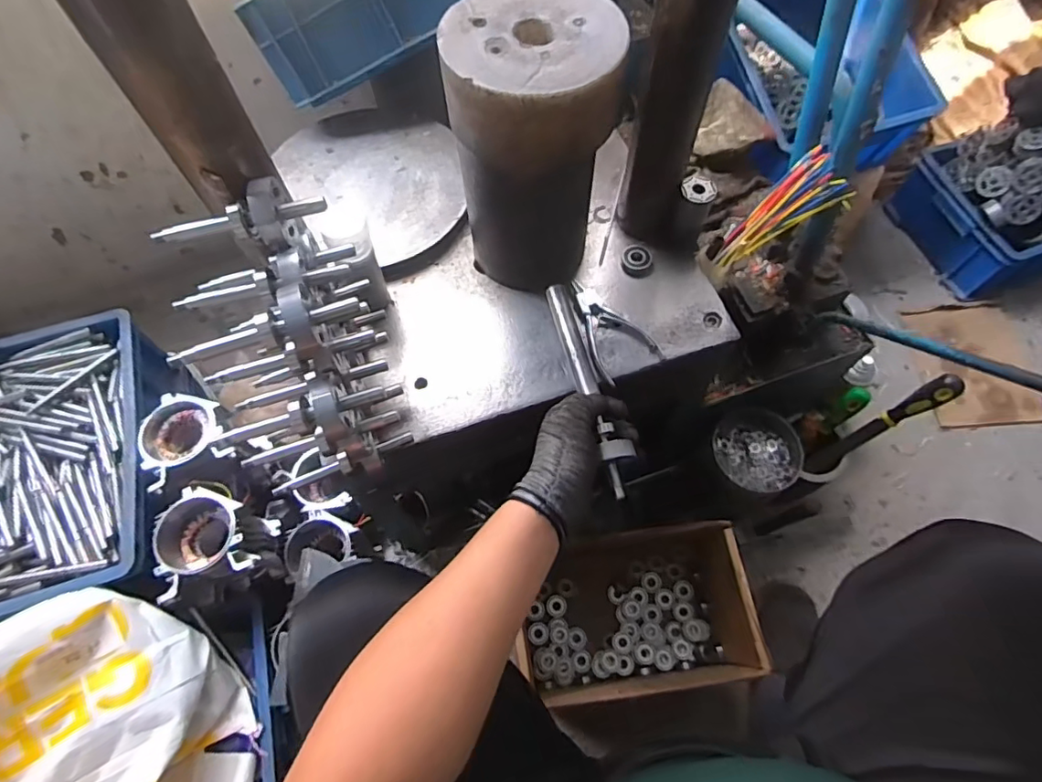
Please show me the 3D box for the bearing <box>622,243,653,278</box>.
[{"bbox_3d":[0.135,-0.151,0.635,0.035,0.016,0.036,-1,64,1],"label":"bearing"}]

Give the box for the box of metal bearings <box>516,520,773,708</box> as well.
[{"bbox_3d":[0.154,0.315,0.779,0.282,0.176,0.190,-8,64,-3],"label":"box of metal bearings"}]

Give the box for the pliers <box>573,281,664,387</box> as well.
[{"bbox_3d":[0.089,-0.068,0.595,0.071,0.012,0.122,-30,67,-13],"label":"pliers"}]

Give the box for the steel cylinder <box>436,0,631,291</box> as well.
[{"bbox_3d":[0.012,-0.219,0.537,0.134,0.251,0.135,-2,64,0],"label":"steel cylinder"}]

